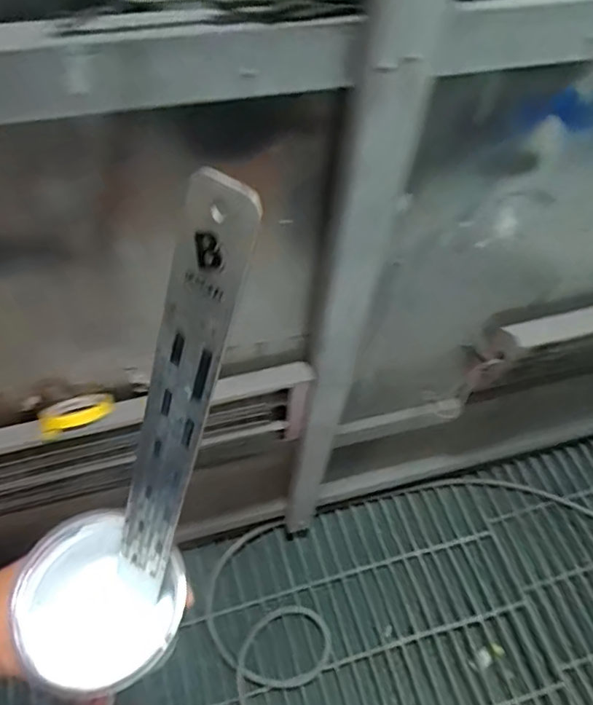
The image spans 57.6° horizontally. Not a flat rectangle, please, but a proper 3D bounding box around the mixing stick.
[{"bbox_3d":[-0.057,0.037,0.245,0.030,0.242,0.005,30,36,15],"label":"mixing stick"}]

